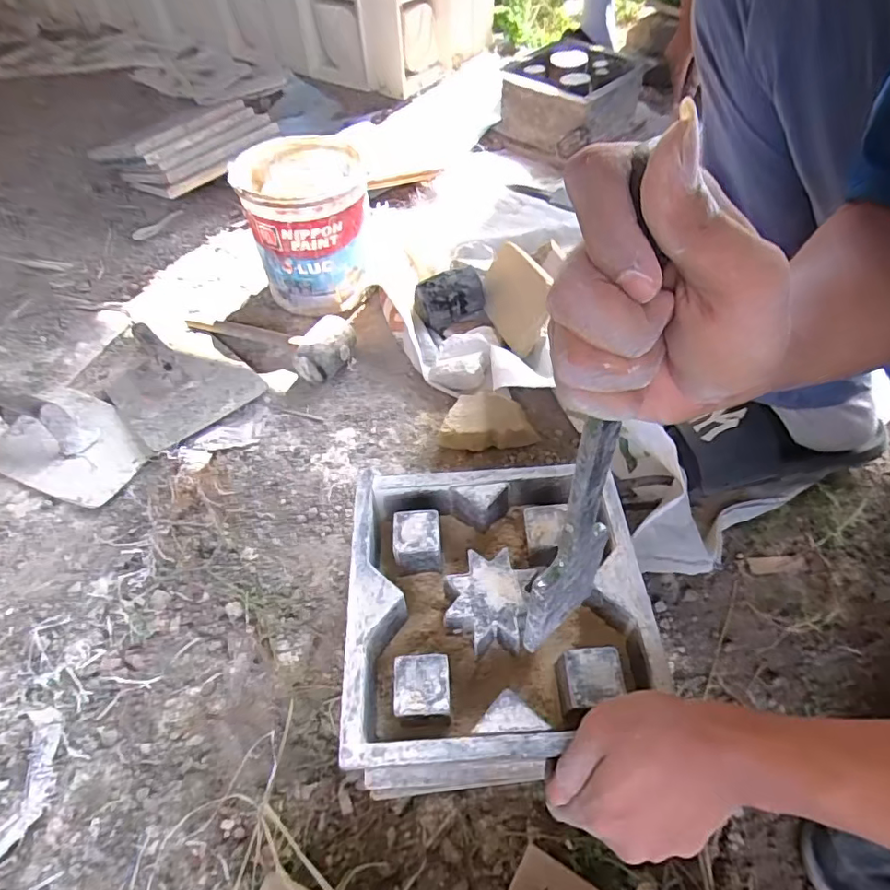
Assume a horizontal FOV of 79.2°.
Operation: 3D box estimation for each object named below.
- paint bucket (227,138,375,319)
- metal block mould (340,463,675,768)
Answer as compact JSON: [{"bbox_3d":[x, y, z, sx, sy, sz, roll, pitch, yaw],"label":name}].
[{"bbox_3d":[-0.203,-0.331,0.813,0.167,0.180,0.182,-3,53,3],"label":"paint bucket"},{"bbox_3d":[0.041,0.127,0.435,0.223,0.067,0.222,-5,54,2],"label":"metal block mould"}]

